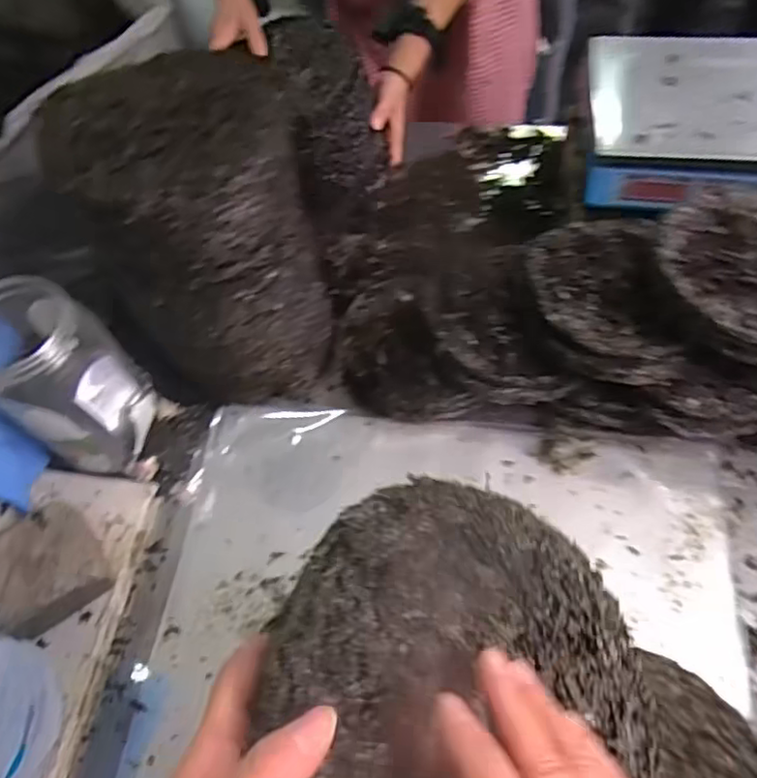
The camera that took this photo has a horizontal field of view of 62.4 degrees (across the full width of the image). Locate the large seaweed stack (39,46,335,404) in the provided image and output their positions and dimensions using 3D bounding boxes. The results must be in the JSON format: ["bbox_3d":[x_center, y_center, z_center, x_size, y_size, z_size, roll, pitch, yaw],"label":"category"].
[{"bbox_3d":[-0.164,-0.138,0.652,0.193,0.340,0.173,-22,60,-9],"label":"large seaweed stack"}]

